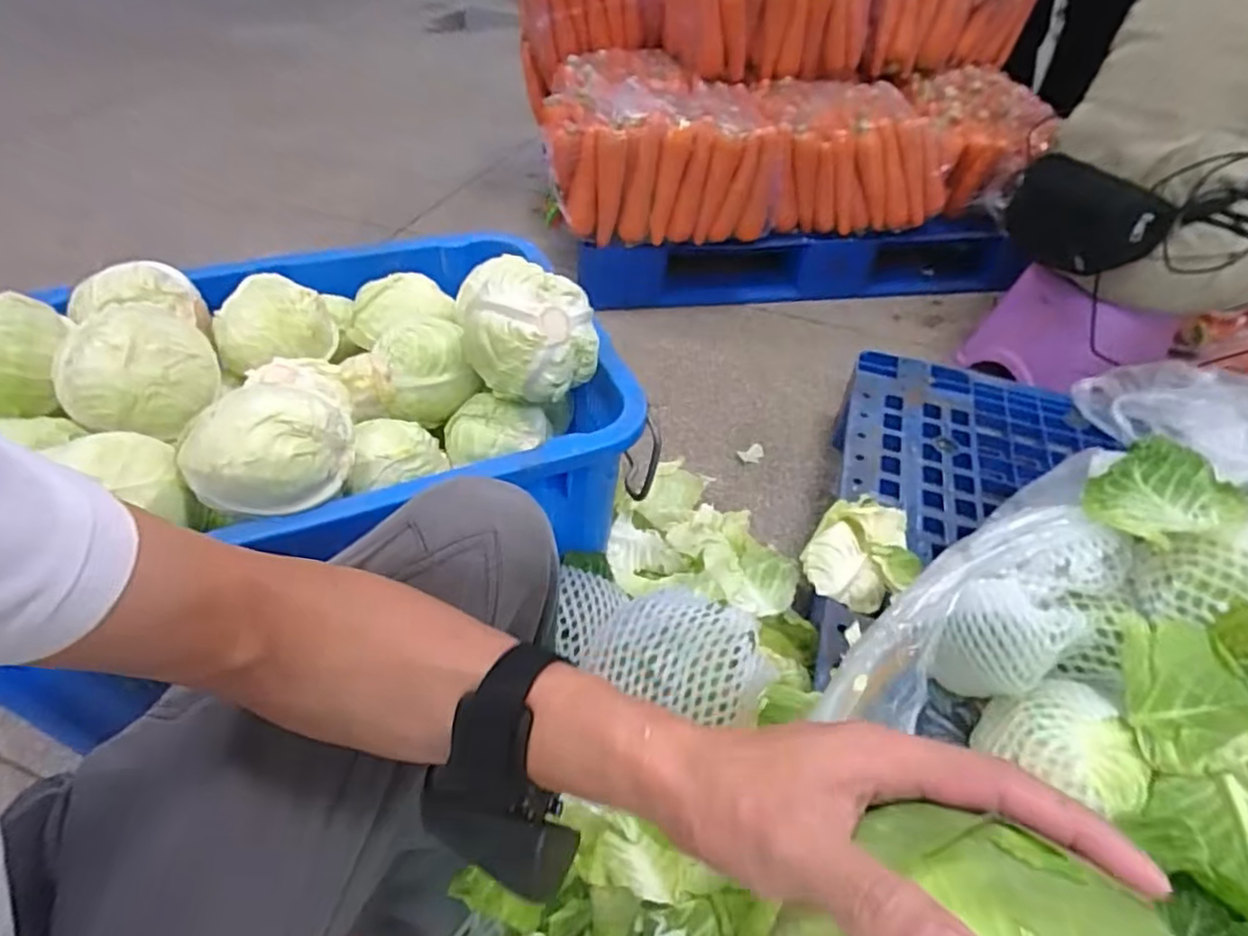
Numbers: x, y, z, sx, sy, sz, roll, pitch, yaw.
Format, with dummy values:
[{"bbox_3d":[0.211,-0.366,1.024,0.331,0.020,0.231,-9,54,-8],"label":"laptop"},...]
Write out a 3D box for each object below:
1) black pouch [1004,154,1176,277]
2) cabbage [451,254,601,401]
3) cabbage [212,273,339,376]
[{"bbox_3d":[0.758,-0.431,1.116,0.062,0.175,0.330,-3,29,-7],"label":"black pouch"},{"bbox_3d":[-0.097,-0.140,0.676,0.111,0.112,0.120,34,51,28],"label":"cabbage"},{"bbox_3d":[-0.397,-0.161,0.736,0.093,0.084,0.114,10,44,6],"label":"cabbage"}]

